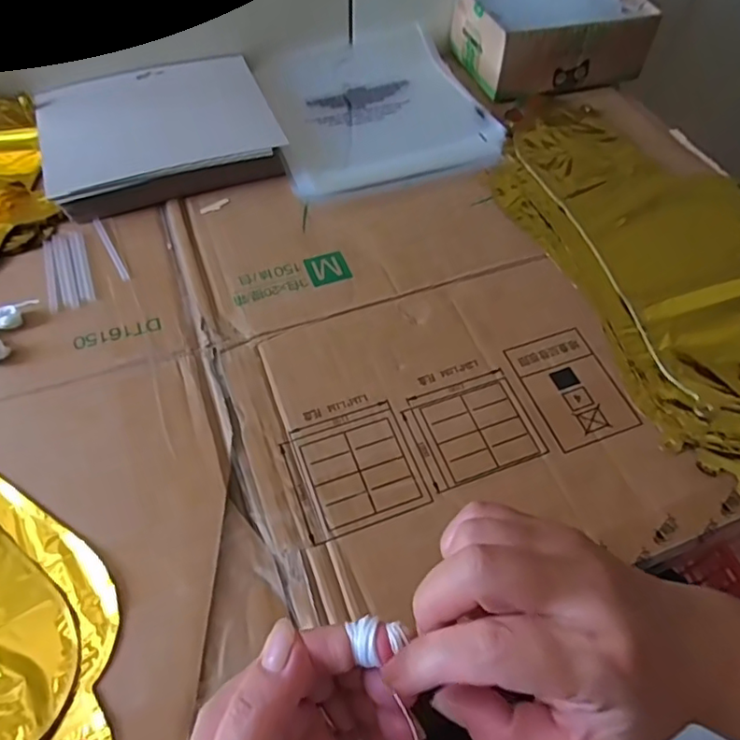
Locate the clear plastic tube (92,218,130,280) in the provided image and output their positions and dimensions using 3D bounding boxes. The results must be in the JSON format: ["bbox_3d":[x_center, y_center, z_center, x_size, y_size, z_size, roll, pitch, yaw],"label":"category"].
[{"bbox_3d":[-0.219,-0.103,0.491,0.007,0.004,0.082,-26,60,-18],"label":"clear plastic tube"}]

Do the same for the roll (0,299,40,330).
[{"bbox_3d":[-0.265,-0.042,0.438,0.032,0.014,0.013,-29,61,-19],"label":"roll"}]

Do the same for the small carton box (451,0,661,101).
[{"bbox_3d":[0.196,-0.377,0.641,0.180,0.068,0.136,-11,57,-8],"label":"small carton box"}]

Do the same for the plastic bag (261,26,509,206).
[{"bbox_3d":[0.002,-0.276,0.602,0.210,0.019,0.230,-15,58,-11],"label":"plastic bag"}]

